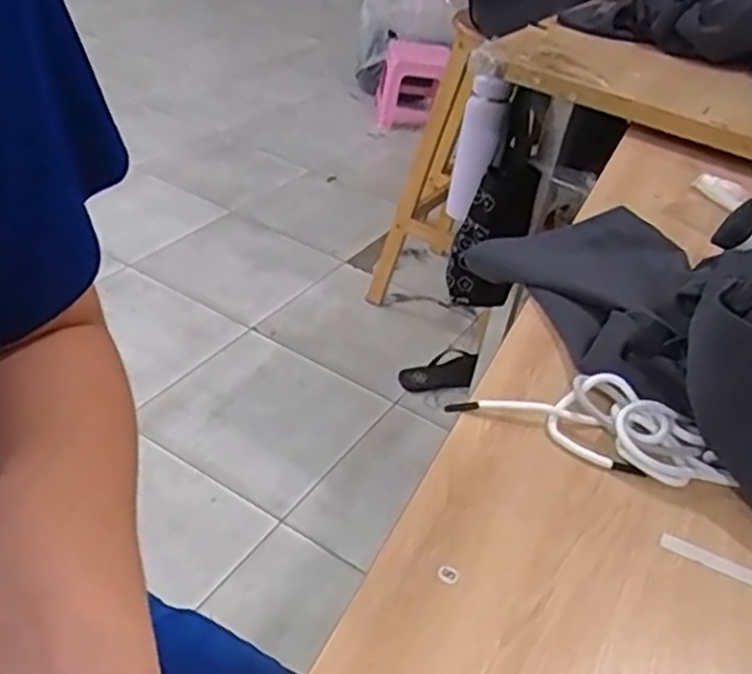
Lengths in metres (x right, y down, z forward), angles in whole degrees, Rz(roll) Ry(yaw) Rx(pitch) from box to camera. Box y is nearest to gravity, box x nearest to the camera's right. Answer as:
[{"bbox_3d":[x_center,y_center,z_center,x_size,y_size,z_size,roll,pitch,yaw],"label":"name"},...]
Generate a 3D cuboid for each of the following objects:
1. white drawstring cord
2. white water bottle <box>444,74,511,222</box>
[{"bbox_3d":[0.150,0.055,0.510,0.177,0.028,0.059,20,40,15],"label":"white drawstring cord"},{"bbox_3d":[0.172,-0.313,1.284,0.072,0.243,0.066,11,38,4],"label":"white water bottle"}]

